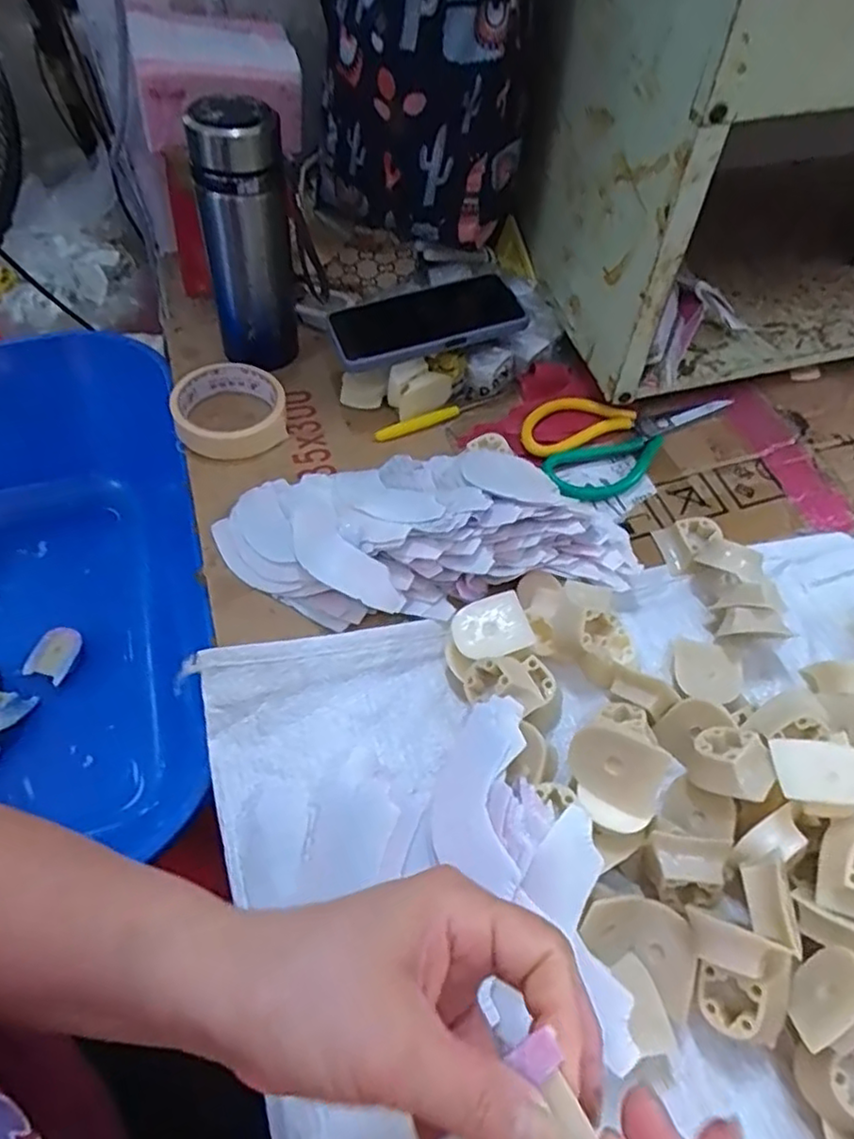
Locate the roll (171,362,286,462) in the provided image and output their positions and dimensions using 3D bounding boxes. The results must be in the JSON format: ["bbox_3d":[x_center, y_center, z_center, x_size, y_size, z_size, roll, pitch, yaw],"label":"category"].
[{"bbox_3d":[-0.167,-0.136,0.566,0.089,0.038,0.089,-11,58,-10],"label":"roll"}]

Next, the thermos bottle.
[{"bbox_3d":[-0.151,-0.275,0.553,0.075,0.201,0.074,-11,58,-10],"label":"thermos bottle"}]

